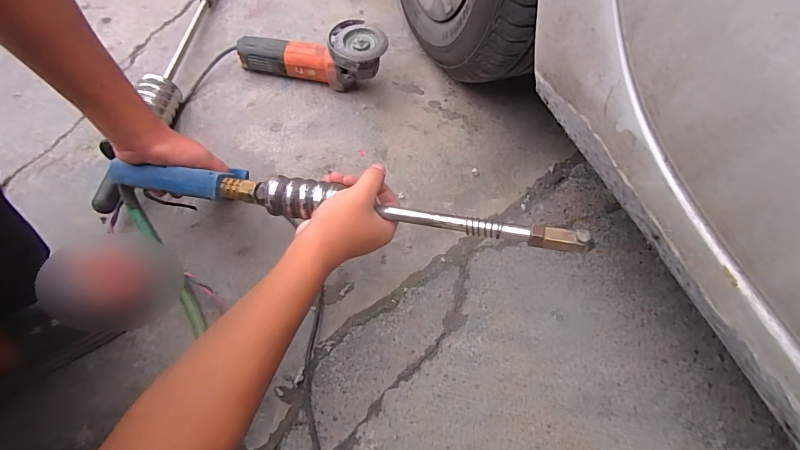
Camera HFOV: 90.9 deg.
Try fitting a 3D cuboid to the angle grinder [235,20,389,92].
[{"bbox_3d":[-0.154,-0.311,0.709,0.269,0.085,0.102,18,66,10],"label":"angle grinder"}]

